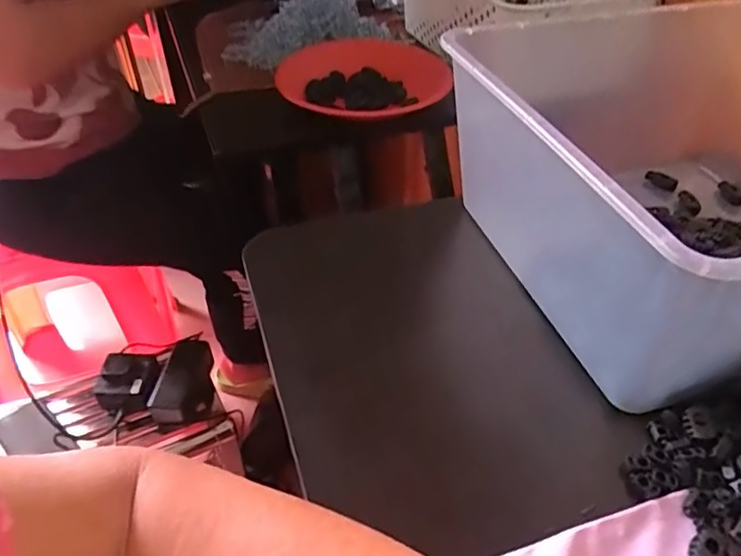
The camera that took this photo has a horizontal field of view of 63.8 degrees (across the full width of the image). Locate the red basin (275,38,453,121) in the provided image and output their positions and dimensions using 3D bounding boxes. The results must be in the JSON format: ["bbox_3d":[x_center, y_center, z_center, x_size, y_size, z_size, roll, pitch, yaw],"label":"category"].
[{"bbox_3d":[0.005,-0.237,0.711,0.224,0.039,0.194,-16,44,-18],"label":"red basin"}]

